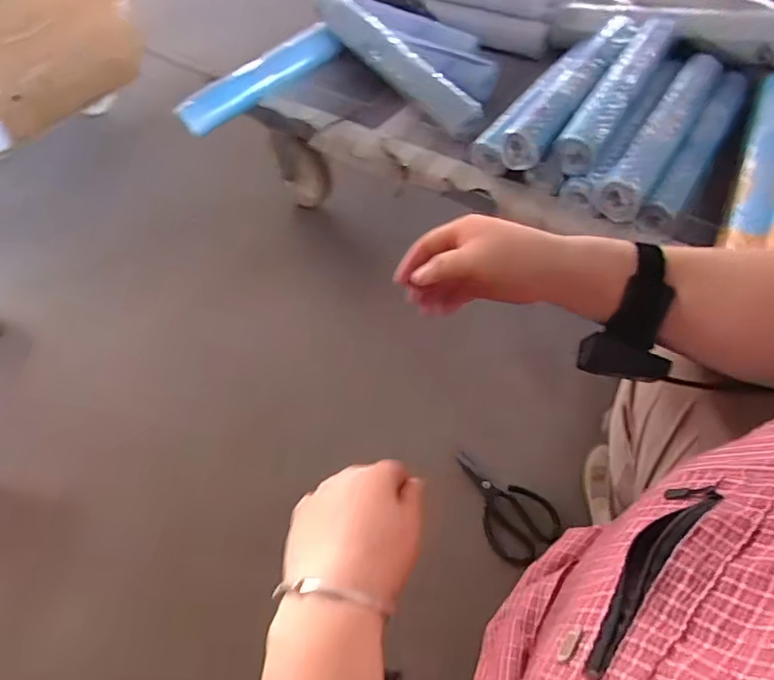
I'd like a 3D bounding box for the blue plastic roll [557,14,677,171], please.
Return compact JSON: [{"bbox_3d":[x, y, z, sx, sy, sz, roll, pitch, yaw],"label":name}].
[{"bbox_3d":[0.360,-0.390,0.851,0.063,0.073,0.345,27,60,20],"label":"blue plastic roll"}]

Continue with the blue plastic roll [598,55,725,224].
[{"bbox_3d":[0.415,-0.314,0.820,0.069,0.060,0.356,30,61,22],"label":"blue plastic roll"}]

